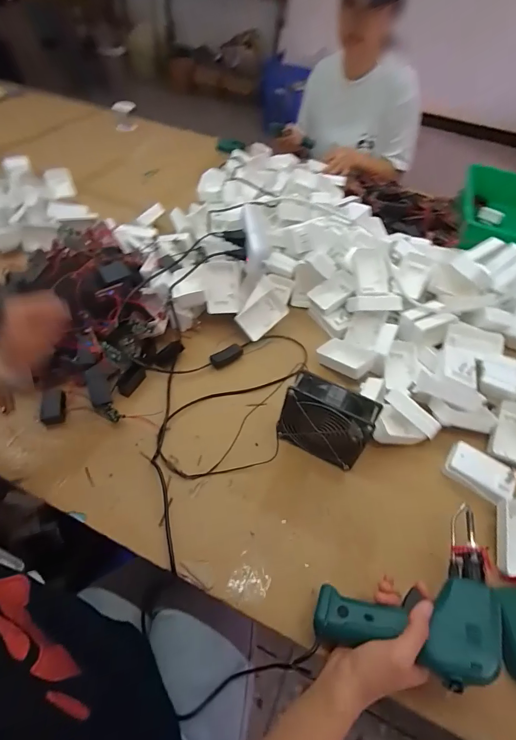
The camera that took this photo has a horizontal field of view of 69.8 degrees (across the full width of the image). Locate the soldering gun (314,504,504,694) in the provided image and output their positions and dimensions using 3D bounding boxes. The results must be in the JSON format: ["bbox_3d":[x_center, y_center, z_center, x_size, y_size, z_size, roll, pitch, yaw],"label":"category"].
[{"bbox_3d":[0.172,0.254,0.385,0.209,0.046,0.129,-18,34,-6],"label":"soldering gun"}]

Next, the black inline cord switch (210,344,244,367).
[{"bbox_3d":[-0.054,-0.024,0.642,0.060,0.015,0.029,-30,60,-27],"label":"black inline cord switch"}]

